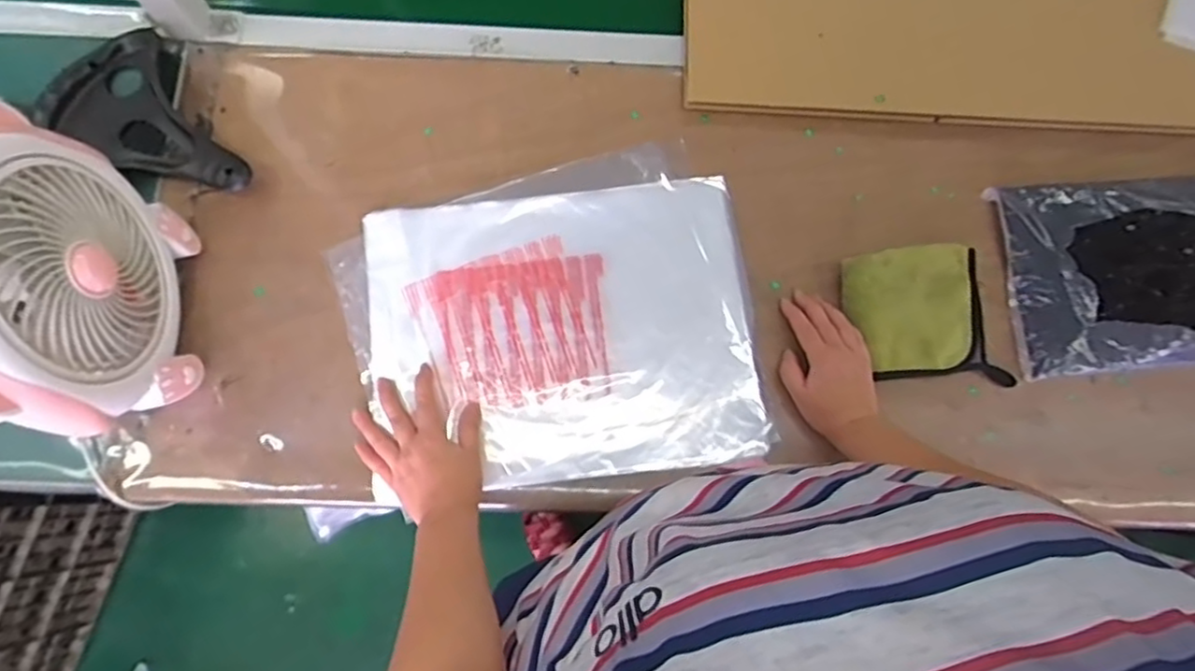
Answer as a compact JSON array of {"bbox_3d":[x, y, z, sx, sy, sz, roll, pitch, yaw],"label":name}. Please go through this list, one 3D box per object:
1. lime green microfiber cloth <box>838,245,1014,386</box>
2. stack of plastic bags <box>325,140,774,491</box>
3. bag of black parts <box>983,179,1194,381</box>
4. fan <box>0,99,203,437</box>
[{"bbox_3d":[0.346,-0.020,0.699,0.167,0.032,0.152,-5,78,-3],"label":"lime green microfiber cloth"},{"bbox_3d":[-0.049,-0.022,0.696,0.412,0.021,0.338,-7,78,-3],"label":"stack of plastic bags"},{"bbox_3d":[0.591,-0.072,0.713,0.288,0.050,0.213,-5,78,-2],"label":"bag of black parts"},{"bbox_3d":[-0.445,-0.048,0.555,0.076,0.262,0.252,-9,78,-3],"label":"fan"}]

